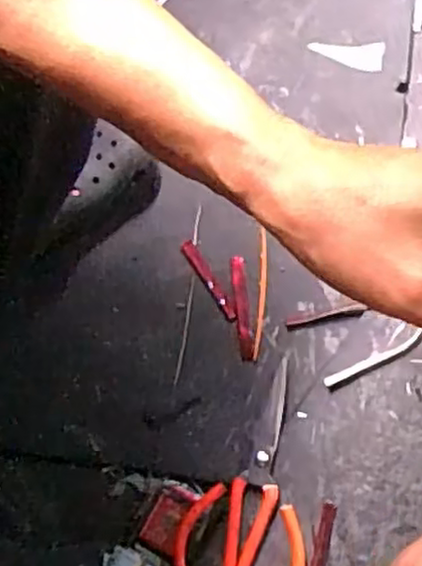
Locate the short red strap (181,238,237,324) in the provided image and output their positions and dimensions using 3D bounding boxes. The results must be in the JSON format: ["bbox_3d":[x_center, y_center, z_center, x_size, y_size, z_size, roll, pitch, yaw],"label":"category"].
[{"bbox_3d":[-0.001,-0.002,0.705,0.015,0.004,0.090,-34,84,-4],"label":"short red strap"}]

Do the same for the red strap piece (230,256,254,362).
[{"bbox_3d":[0.031,0.025,0.699,0.015,0.004,0.103,-7,81,2],"label":"red strap piece"}]

